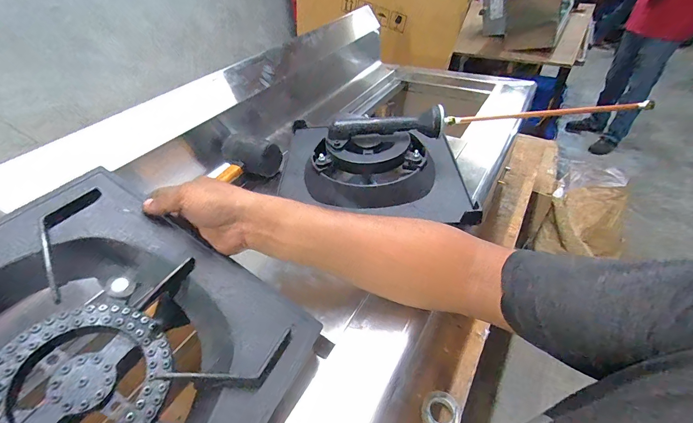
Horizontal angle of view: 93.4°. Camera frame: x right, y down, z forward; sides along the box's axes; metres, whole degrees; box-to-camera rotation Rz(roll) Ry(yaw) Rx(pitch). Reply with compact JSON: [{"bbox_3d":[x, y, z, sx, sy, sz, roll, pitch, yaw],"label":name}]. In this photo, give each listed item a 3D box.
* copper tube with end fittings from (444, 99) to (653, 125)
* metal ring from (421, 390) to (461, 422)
[{"bbox_3d":[0.314,-0.153,0.507,0.319,0.015,0.016,-5,42,0],"label":"copper tube with end fittings"},{"bbox_3d":[0.160,0.336,0.551,0.061,0.020,0.064,-3,42,2],"label":"metal ring"}]

